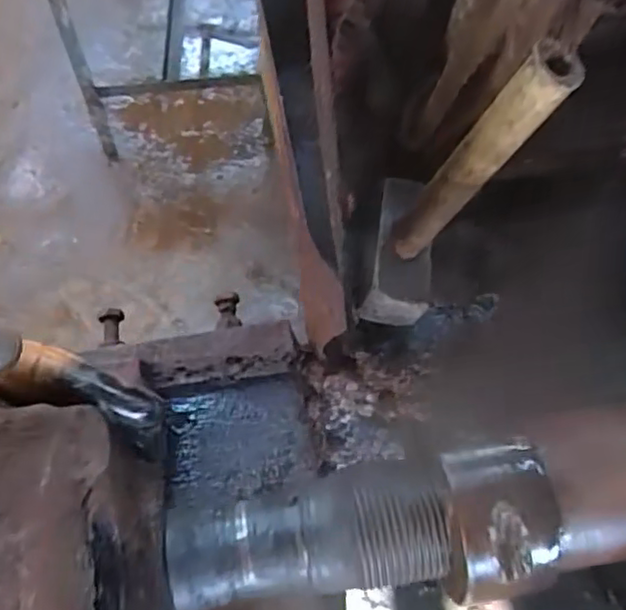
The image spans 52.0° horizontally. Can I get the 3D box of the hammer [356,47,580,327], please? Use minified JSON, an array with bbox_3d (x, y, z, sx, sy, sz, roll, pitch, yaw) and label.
[{"bbox_3d":[0.076,-0.062,0.383,0.047,0.230,0.098,17,70,-5],"label":"hammer"}]

